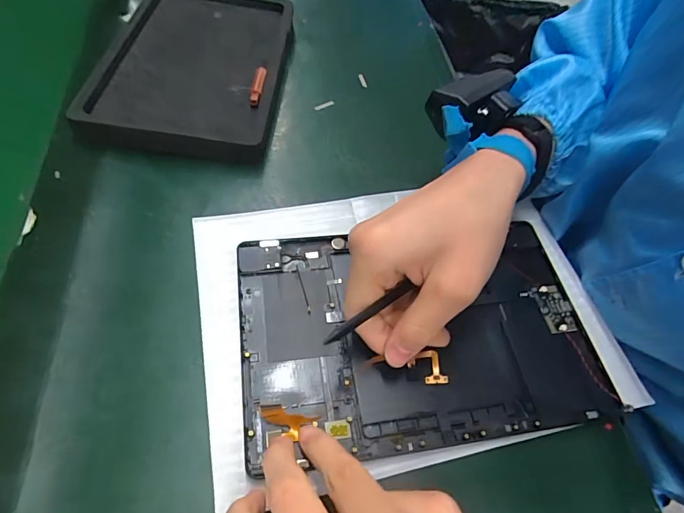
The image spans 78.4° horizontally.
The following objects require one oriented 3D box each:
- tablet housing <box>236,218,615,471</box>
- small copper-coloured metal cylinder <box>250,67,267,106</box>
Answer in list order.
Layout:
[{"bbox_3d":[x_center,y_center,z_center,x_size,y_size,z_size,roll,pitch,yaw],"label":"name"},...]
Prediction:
[{"bbox_3d":[0.052,0.047,0.288,0.236,0.010,0.151,-4,58,-10],"label":"tablet housing"},{"bbox_3d":[-0.078,-0.161,0.394,0.011,0.011,0.046,4,55,-3],"label":"small copper-coloured metal cylinder"}]

